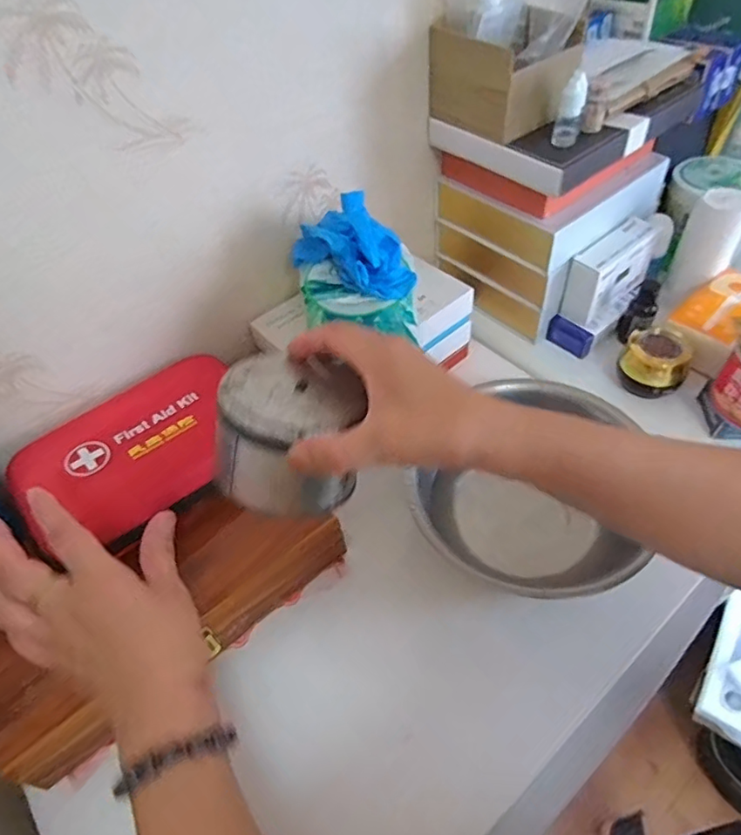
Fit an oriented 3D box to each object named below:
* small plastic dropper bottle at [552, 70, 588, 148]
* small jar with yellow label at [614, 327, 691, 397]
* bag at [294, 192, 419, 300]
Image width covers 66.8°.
[{"bbox_3d":[0.179,-0.275,0.504,0.022,0.056,0.021,13,53,16],"label":"small plastic dropper bottle"},{"bbox_3d":[0.299,-0.060,0.589,0.065,0.056,0.063,23,57,23],"label":"small jar with yellow label"},{"bbox_3d":[-0.012,-0.153,0.494,0.105,0.058,0.067,31,60,28],"label":"bag"}]

